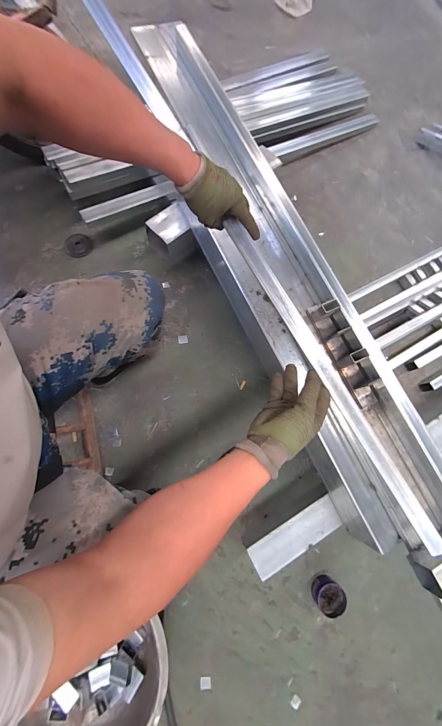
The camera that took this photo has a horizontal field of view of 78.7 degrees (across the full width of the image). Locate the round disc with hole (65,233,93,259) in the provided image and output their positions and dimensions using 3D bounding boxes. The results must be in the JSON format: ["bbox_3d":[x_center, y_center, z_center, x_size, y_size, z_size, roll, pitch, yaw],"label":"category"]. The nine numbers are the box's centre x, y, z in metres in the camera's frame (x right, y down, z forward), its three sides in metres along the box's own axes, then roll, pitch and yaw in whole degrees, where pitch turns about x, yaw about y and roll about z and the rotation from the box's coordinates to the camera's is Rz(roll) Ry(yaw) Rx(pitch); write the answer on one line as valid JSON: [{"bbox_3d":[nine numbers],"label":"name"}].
[{"bbox_3d":[-0.496,-0.411,0.948,0.089,0.020,0.091,1,76,-5],"label":"round disc with hole"}]

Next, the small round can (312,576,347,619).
[{"bbox_3d":[0.285,0.628,0.728,0.072,0.051,0.088,-33,80,-11],"label":"small round can"}]

